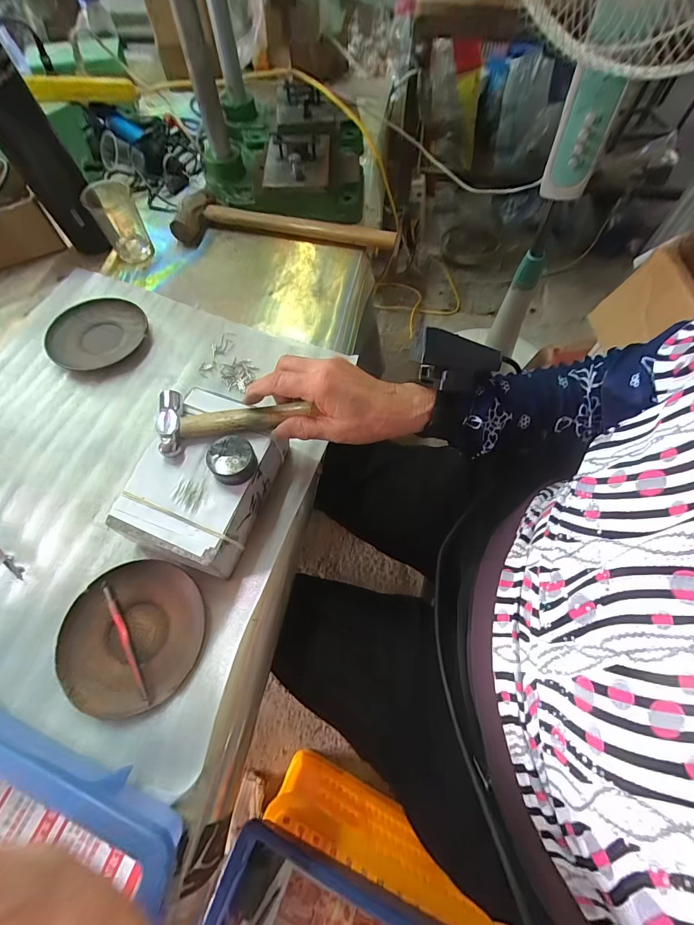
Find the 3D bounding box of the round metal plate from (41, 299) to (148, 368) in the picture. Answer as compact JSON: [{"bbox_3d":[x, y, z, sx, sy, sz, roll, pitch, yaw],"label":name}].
[{"bbox_3d":[-0.310,-0.161,0.474,0.114,0.017,0.114,0,63,1],"label":"round metal plate"}]

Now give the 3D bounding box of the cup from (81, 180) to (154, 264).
[{"bbox_3d":[-0.318,-0.339,0.529,0.057,0.083,0.072,-32,67,-15],"label":"cup"}]

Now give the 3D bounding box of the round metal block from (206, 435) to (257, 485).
[{"bbox_3d":[-0.096,-0.001,0.318,0.036,0.022,0.036,0,63,1],"label":"round metal block"}]

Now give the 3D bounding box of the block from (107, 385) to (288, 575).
[{"bbox_3d":[-0.125,0.016,0.349,0.099,0.060,0.145,18,64,10],"label":"block"}]

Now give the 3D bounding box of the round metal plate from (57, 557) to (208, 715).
[{"bbox_3d":[-0.175,0.140,0.313,0.111,0.011,0.111,0,63,1],"label":"round metal plate"}]

